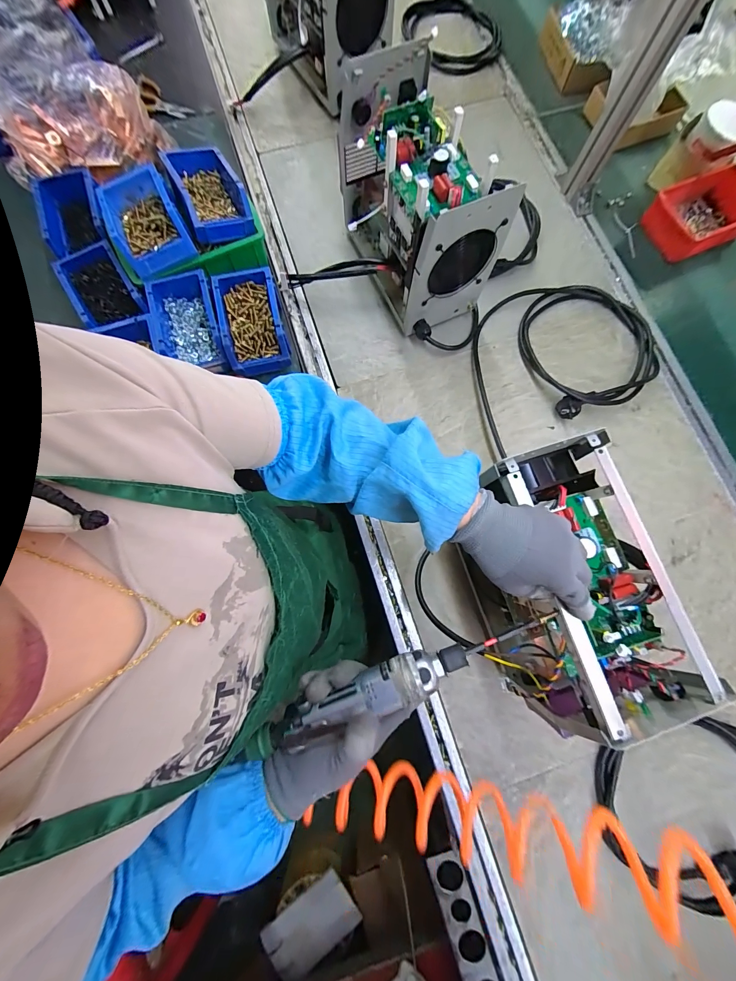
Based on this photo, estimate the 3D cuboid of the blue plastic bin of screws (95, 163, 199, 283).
[{"bbox_3d":[-0.375,-0.450,0.549,0.120,0.047,0.166,-27,80,-5],"label":"blue plastic bin of screws"}]

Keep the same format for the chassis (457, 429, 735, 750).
[{"bbox_3d":[0.238,0.117,0.433,0.145,0.230,0.307,-14,79,-3],"label":"chassis"}]

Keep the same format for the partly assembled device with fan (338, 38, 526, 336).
[{"bbox_3d":[0.078,-0.473,0.557,0.160,0.237,0.306,-24,80,-5],"label":"partly assembled device with fan"}]

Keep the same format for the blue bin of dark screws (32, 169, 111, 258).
[{"bbox_3d":[-0.528,-0.487,0.612,0.115,0.074,0.174,-24,80,-5],"label":"blue bin of dark screws"}]

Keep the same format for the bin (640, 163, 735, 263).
[{"bbox_3d":[0.681,-0.562,0.671,0.194,0.062,0.140,-22,80,-5],"label":"bin"}]

